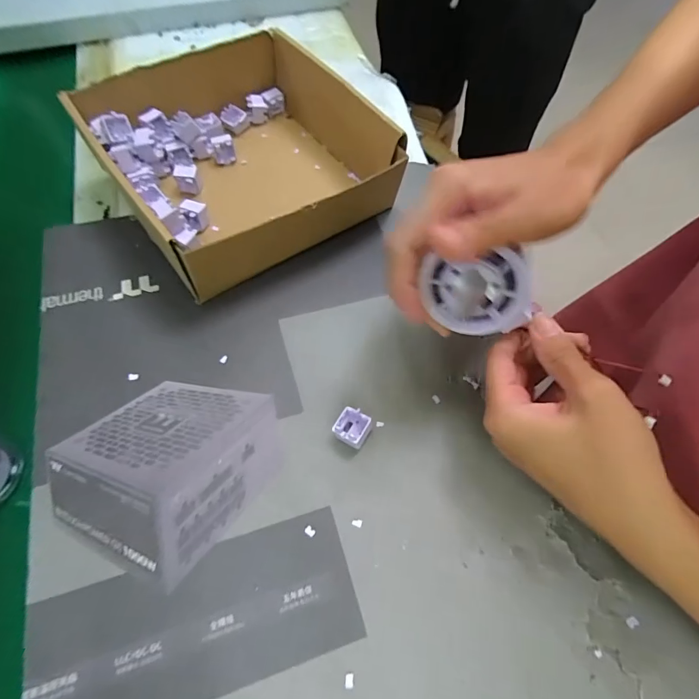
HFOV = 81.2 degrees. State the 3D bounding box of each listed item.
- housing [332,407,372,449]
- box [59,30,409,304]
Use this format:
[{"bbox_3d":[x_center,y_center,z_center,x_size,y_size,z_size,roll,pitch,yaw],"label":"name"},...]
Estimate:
[{"bbox_3d":[0.003,0.051,0.270,0.022,0.017,0.019,25,64,12],"label":"housing"},{"bbox_3d":[-0.091,-0.166,0.351,0.197,0.069,0.215,-34,68,-18],"label":"box"}]

